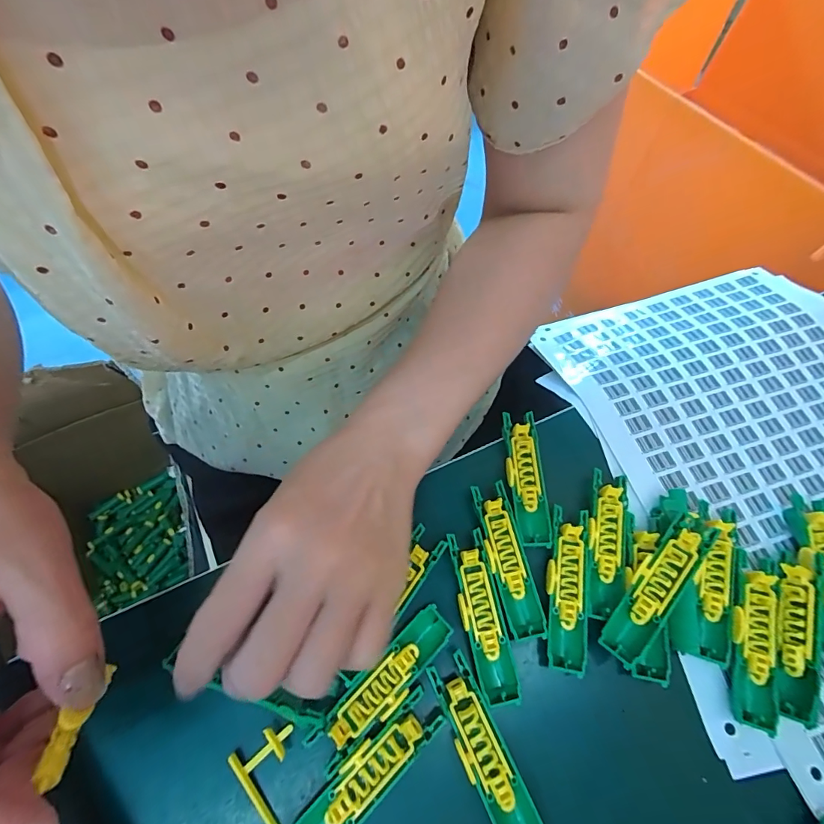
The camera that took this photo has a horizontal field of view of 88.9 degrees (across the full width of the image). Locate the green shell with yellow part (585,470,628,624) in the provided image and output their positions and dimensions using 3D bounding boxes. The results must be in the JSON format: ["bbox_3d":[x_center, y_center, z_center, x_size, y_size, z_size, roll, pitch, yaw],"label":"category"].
[{"bbox_3d":[0.104,0.068,0.222,0.019,0.015,0.074,13,64,6],"label":"green shell with yellow part"}]

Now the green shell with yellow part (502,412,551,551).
[{"bbox_3d":[0.065,0.035,0.237,0.019,0.011,0.074,-1,63,-1],"label":"green shell with yellow part"}]

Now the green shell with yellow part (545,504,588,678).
[{"bbox_3d":[0.079,0.086,0.211,0.019,0.009,0.076,10,64,4],"label":"green shell with yellow part"}]

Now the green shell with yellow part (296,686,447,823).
[{"bbox_3d":[-0.021,0.157,0.180,0.077,0.014,0.019,-39,70,-18],"label":"green shell with yellow part"}]

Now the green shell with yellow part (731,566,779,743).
[{"bbox_3d":[0.164,0.112,0.201,0.019,0.009,0.069,15,73,8],"label":"green shell with yellow part"}]

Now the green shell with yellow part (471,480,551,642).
[{"bbox_3d":[0.050,0.074,0.218,0.020,0.008,0.075,-9,64,-5],"label":"green shell with yellow part"}]

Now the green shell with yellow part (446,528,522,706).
[{"bbox_3d":[0.034,0.097,0.205,0.019,0.009,0.075,-10,64,-6],"label":"green shell with yellow part"}]

